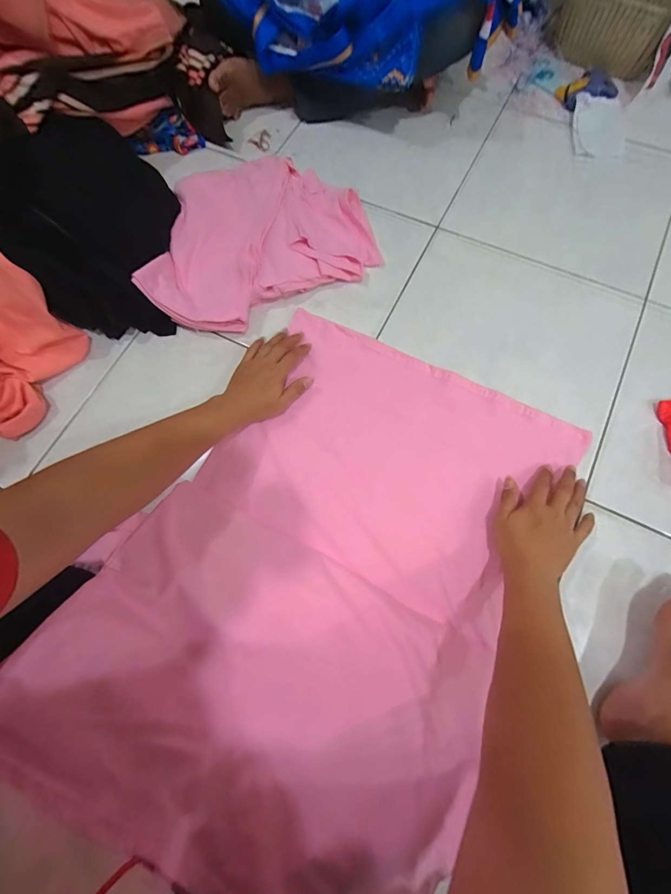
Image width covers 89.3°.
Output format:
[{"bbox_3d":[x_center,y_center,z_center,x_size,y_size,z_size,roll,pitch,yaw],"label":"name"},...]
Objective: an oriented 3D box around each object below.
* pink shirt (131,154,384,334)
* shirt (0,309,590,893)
[{"bbox_3d":[-0.159,-0.409,0.628,0.422,0.053,0.354,-25,74,-5],"label":"pink shirt"},{"bbox_3d":[-0.001,0.128,0.431,0.487,0.172,0.699,27,75,8],"label":"shirt"}]

